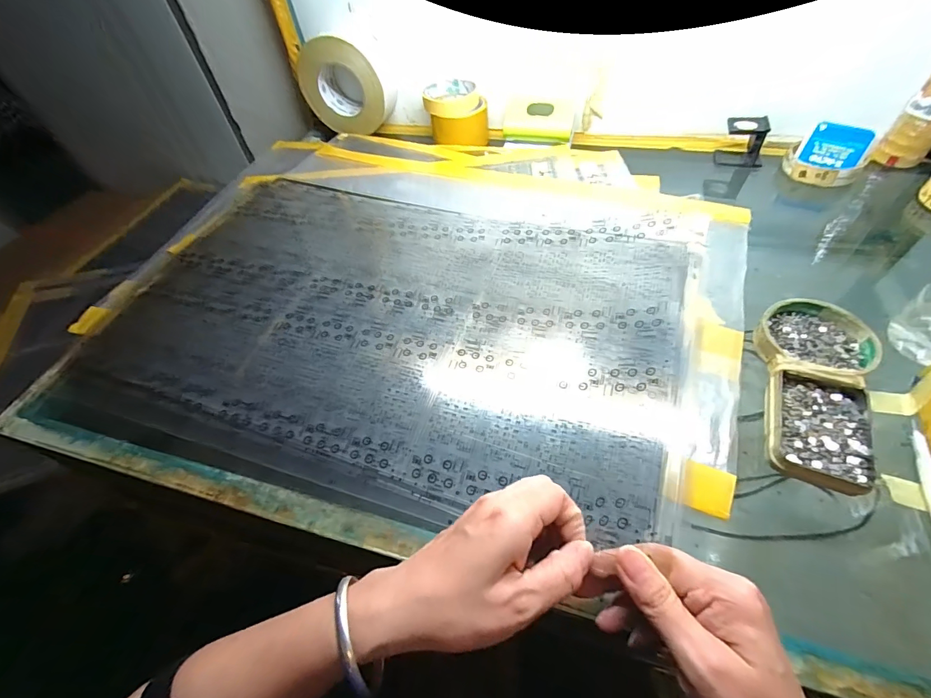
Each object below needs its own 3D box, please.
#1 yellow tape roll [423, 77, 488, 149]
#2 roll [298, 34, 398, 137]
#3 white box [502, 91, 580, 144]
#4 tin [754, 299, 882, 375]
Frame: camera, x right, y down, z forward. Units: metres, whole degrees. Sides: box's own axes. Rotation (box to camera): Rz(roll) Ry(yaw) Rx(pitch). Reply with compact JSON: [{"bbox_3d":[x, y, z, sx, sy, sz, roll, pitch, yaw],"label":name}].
[{"bbox_3d":[-0.013,-0.365,0.621,0.093,0.059,0.081,-2,51,4],"label":"yellow tape roll"},{"bbox_3d":[-0.188,-0.417,0.643,0.137,0.131,0.067,7,52,11],"label":"roll"},{"bbox_3d":[0.110,-0.343,0.596,0.100,0.057,0.070,10,53,13],"label":"white box"},{"bbox_3d":[0.297,-0.008,0.344,0.081,0.017,0.079,-4,49,5],"label":"tin"}]

